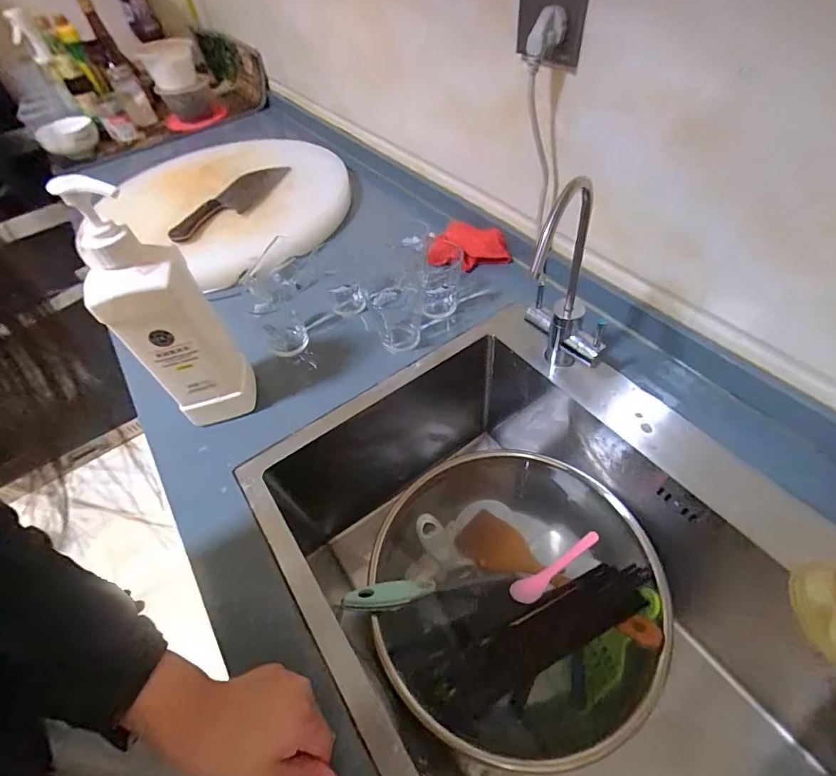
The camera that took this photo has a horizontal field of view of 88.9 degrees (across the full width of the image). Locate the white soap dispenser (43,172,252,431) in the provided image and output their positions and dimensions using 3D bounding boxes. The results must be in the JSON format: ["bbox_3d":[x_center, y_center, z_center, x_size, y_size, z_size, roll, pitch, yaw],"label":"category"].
[{"bbox_3d":[-0.254,-0.063,0.441,0.085,0.284,0.049,-20,52,-9],"label":"white soap dispenser"}]

